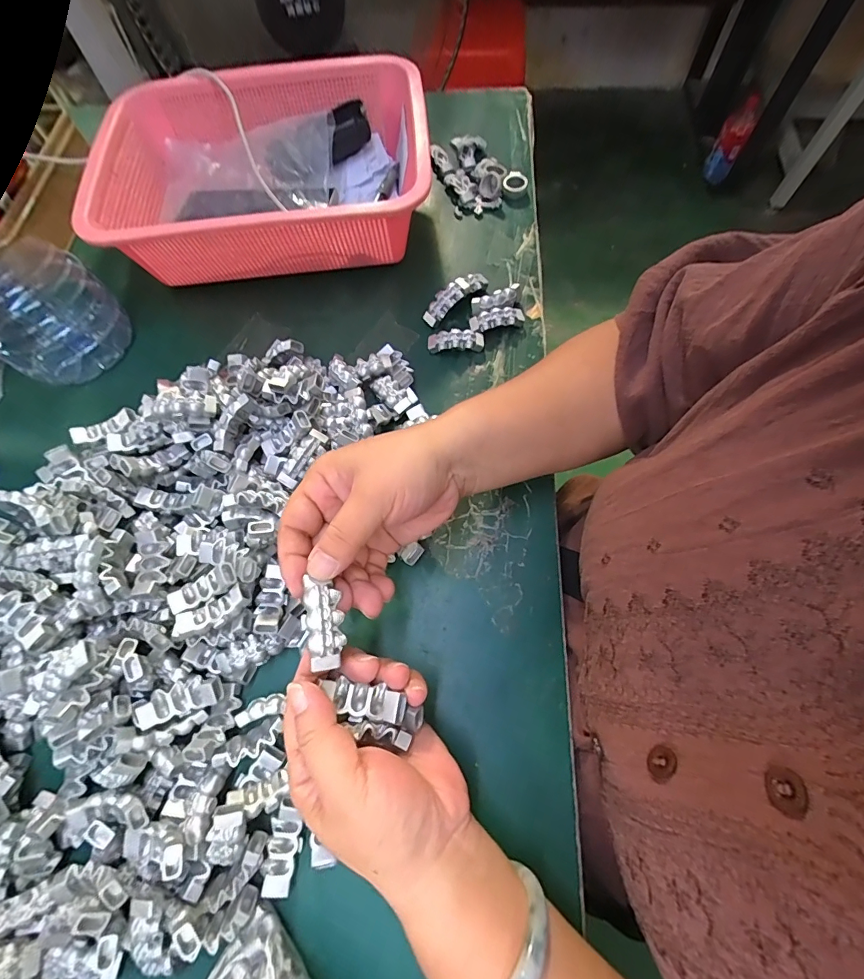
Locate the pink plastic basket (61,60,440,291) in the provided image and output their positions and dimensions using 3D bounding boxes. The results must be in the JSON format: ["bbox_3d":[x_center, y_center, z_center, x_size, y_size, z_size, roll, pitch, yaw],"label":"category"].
[{"bbox_3d":[-0.157,-0.312,0.427,0.291,0.092,0.232,-6,67,0],"label":"pink plastic basket"}]

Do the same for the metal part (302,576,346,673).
[{"bbox_3d":[-0.055,0.069,0.221,0.018,0.009,0.043,-13,78,-3],"label":"metal part"}]

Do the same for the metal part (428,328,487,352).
[{"bbox_3d":[0.021,-0.133,0.381,0.048,0.012,0.018,-3,67,1],"label":"metal part"}]

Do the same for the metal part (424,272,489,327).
[{"bbox_3d":[0.023,-0.176,0.392,0.020,0.023,0.070,42,75,18],"label":"metal part"}]

